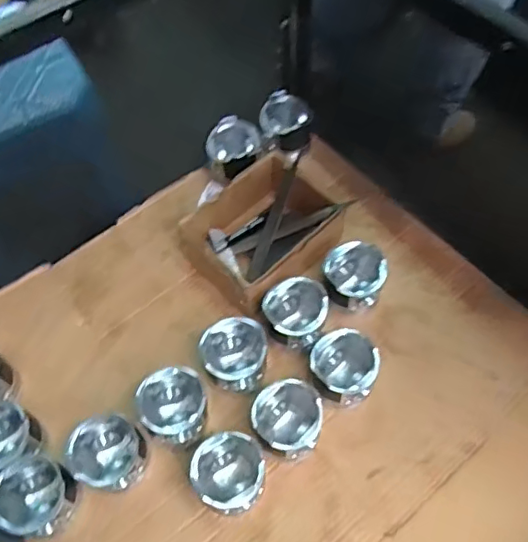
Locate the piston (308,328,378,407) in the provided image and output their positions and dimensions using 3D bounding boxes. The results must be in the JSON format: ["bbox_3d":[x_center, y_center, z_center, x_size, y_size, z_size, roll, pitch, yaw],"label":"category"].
[{"bbox_3d":[0.101,0.131,0.733,0.081,0.090,0.082,18,62,11],"label":"piston"}]

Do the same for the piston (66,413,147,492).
[{"bbox_3d":[-0.184,0.220,0.691,0.080,0.078,0.079,-1,60,1],"label":"piston"}]

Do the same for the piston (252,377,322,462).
[{"bbox_3d":[0.031,0.187,0.706,0.078,0.077,0.087,-24,59,-11],"label":"piston"}]

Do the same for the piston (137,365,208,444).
[{"bbox_3d":[-0.111,0.163,0.712,0.085,0.078,0.085,-31,62,-14],"label":"piston"}]

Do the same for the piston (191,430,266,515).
[{"bbox_3d":[-0.038,0.240,0.679,0.081,0.076,0.089,-1,60,1],"label":"piston"}]

